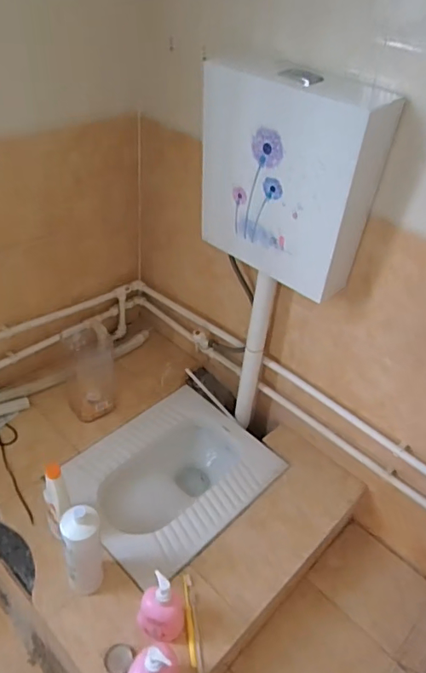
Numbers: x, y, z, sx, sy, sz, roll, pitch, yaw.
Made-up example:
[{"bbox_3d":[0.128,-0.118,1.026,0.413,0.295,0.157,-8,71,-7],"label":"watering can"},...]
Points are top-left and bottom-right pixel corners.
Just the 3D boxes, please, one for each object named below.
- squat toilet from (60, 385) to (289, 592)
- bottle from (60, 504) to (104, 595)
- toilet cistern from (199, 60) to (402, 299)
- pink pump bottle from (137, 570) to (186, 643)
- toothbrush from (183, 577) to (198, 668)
[{"bbox_3d":[-0.110,0.414,1.398,0.522,0.206,0.423,-27,51,-35],"label":"squat toilet"},{"bbox_3d":[-0.258,0.439,1.003,0.078,0.265,0.084,-9,42,-19],"label":"bottle"},{"bbox_3d":[0.152,-0.336,1.063,0.372,0.392,0.144,36,47,29],"label":"toilet cistern"},{"bbox_3d":[-0.101,0.532,0.980,0.092,0.188,0.079,1,40,-9],"label":"pink pump bottle"},{"bbox_3d":[-0.049,0.585,1.049,0.018,0.021,0.177,0,41,-8],"label":"toothbrush"}]

